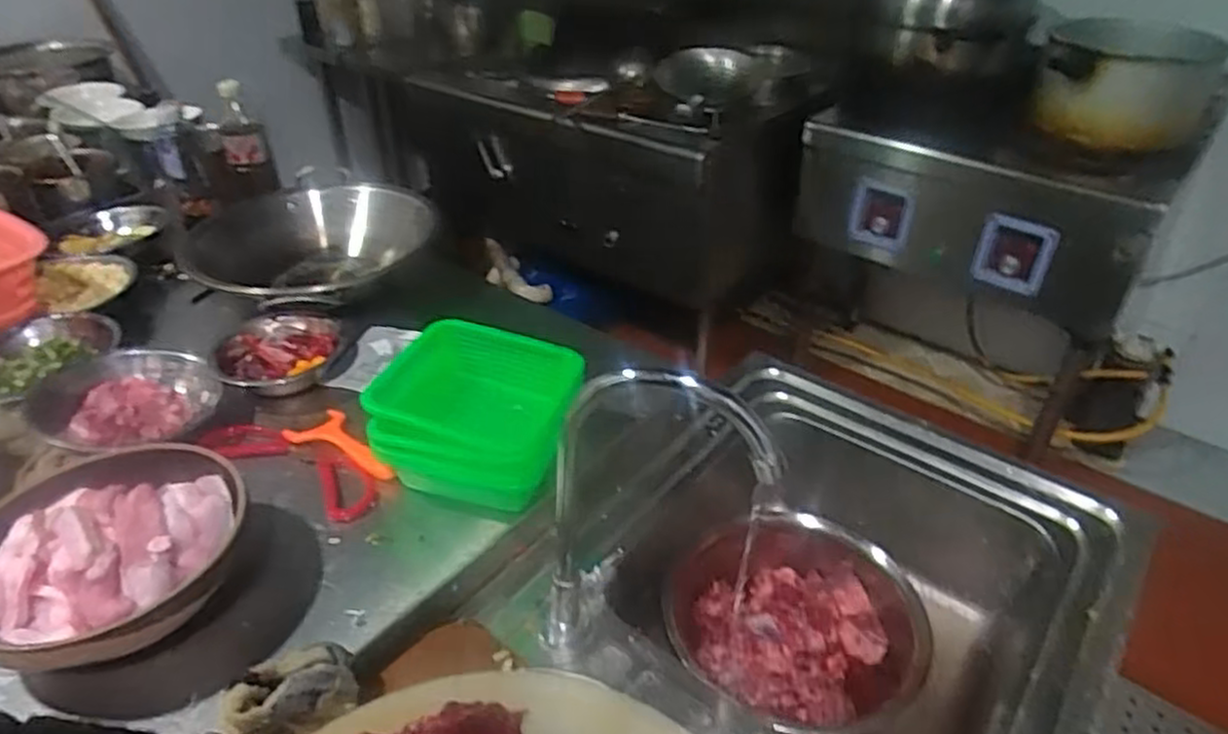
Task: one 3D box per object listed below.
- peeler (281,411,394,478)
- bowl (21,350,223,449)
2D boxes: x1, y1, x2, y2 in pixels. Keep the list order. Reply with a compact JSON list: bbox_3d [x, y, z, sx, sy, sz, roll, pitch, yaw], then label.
[{"bbox_3d":[-0.284,0.086,0.794,0.142,0.019,0.065,27,44,32],"label":"peeler"},{"bbox_3d":[-0.551,0.028,0.836,0.169,0.047,0.166,0,36,0],"label":"bowl"}]

